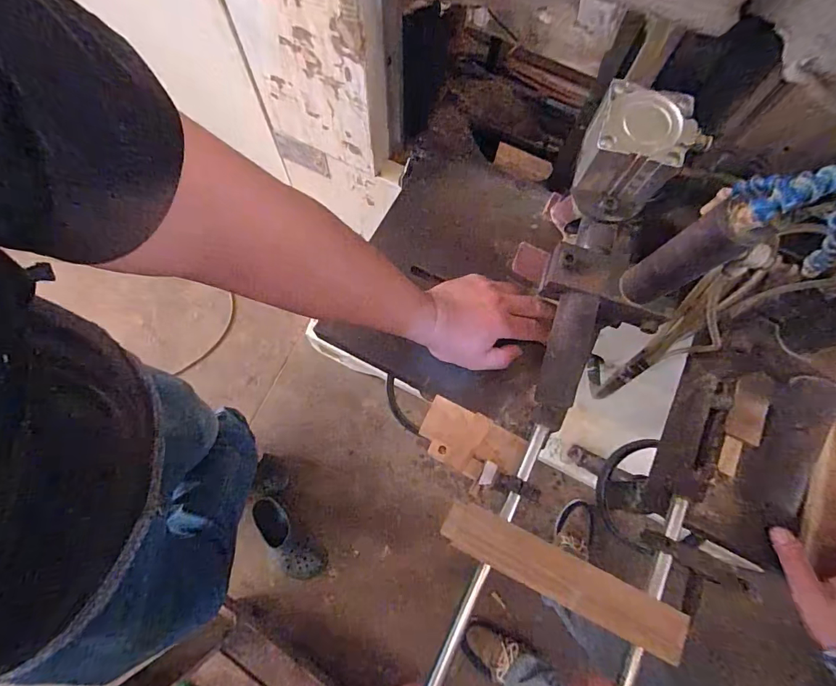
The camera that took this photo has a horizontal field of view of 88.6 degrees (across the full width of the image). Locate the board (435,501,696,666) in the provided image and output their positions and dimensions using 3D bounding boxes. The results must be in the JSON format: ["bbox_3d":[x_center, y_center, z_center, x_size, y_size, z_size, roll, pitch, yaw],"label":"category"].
[{"bbox_3d":[0.138,0.226,0.415,0.237,0.017,0.045,26,75,5],"label":"board"}]

